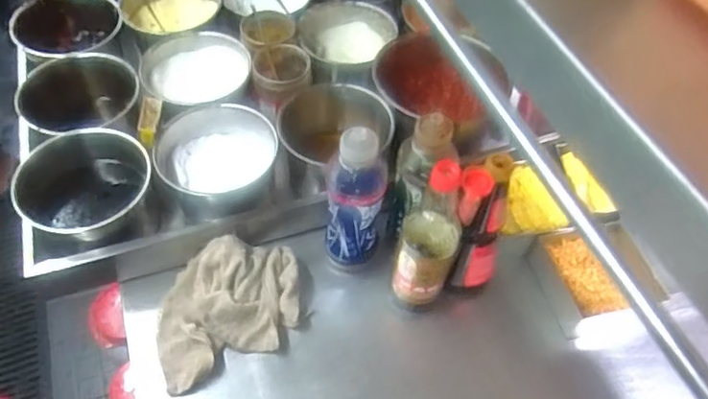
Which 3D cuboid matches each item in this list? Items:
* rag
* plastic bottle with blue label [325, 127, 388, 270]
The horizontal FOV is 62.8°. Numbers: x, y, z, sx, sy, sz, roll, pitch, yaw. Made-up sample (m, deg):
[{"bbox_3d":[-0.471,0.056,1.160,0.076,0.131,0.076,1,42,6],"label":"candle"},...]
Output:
[{"bbox_3d":[-0.154,0.121,0.701,0.191,0.050,0.145,-23,58,-19],"label":"rag"},{"bbox_3d":[0.001,0.008,0.699,0.070,0.241,0.057,5,53,0],"label":"plastic bottle with blue label"}]

